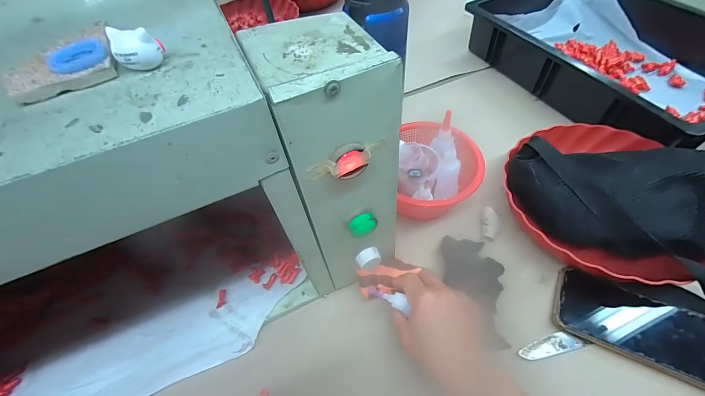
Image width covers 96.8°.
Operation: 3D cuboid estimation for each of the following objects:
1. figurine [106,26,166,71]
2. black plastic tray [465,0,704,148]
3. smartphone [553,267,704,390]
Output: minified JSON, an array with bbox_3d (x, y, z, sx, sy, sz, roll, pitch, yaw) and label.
[{"bbox_3d":[-0.123,-0.084,0.178,0.024,0.019,0.015,-8,54,-1],"label":"figurine"},{"bbox_3d":[0.474,-0.278,0.563,0.348,0.102,0.438,-25,56,-13],"label":"black plastic tray"},{"bbox_3d":[0.309,0.136,0.332,0.158,0.018,0.080,24,62,18],"label":"smartphone"}]

